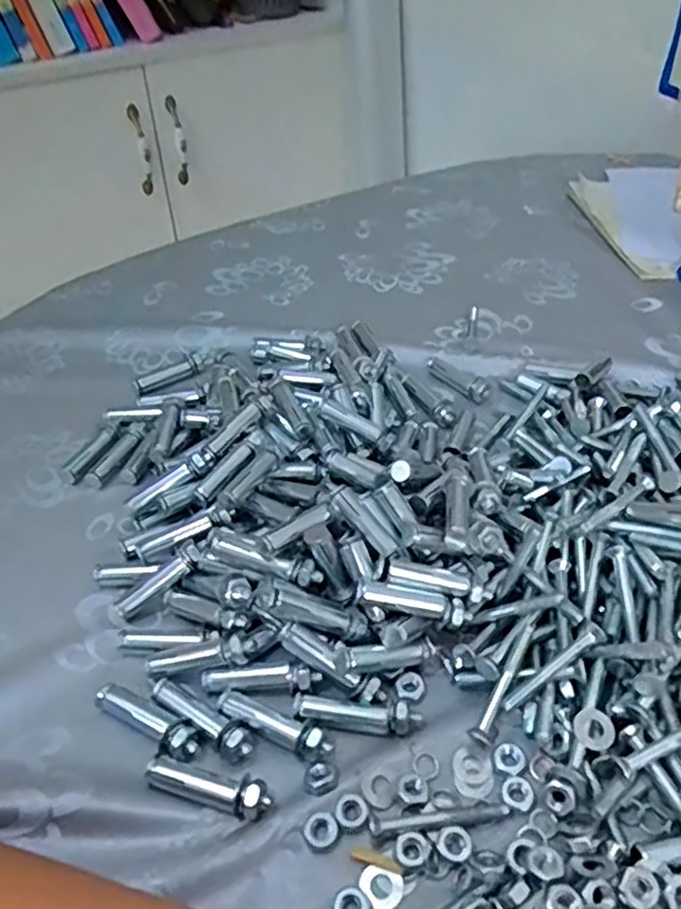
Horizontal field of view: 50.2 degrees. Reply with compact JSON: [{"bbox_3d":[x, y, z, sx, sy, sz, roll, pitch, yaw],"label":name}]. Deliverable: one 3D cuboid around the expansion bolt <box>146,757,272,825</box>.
[{"bbox_3d":[-0.054,0.136,0.300,0.053,0.009,0.014,11,43,16],"label":"expansion bolt"}]

